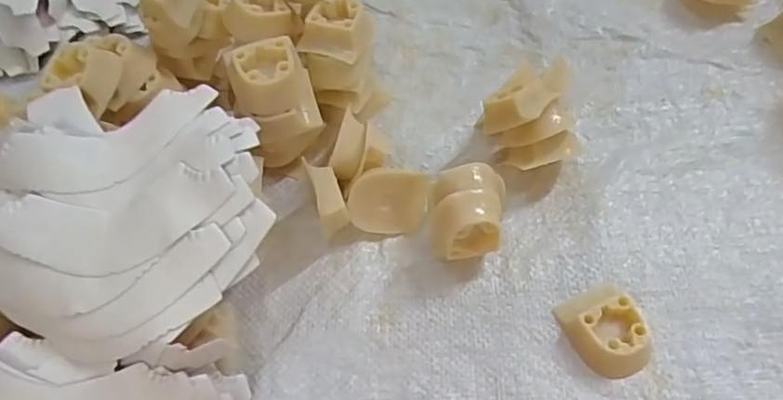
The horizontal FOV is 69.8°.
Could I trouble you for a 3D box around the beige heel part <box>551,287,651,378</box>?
[{"bbox_3d":[0.113,0.068,0.292,0.039,0.017,0.046,-24,62,-10],"label":"beige heel part"}]

